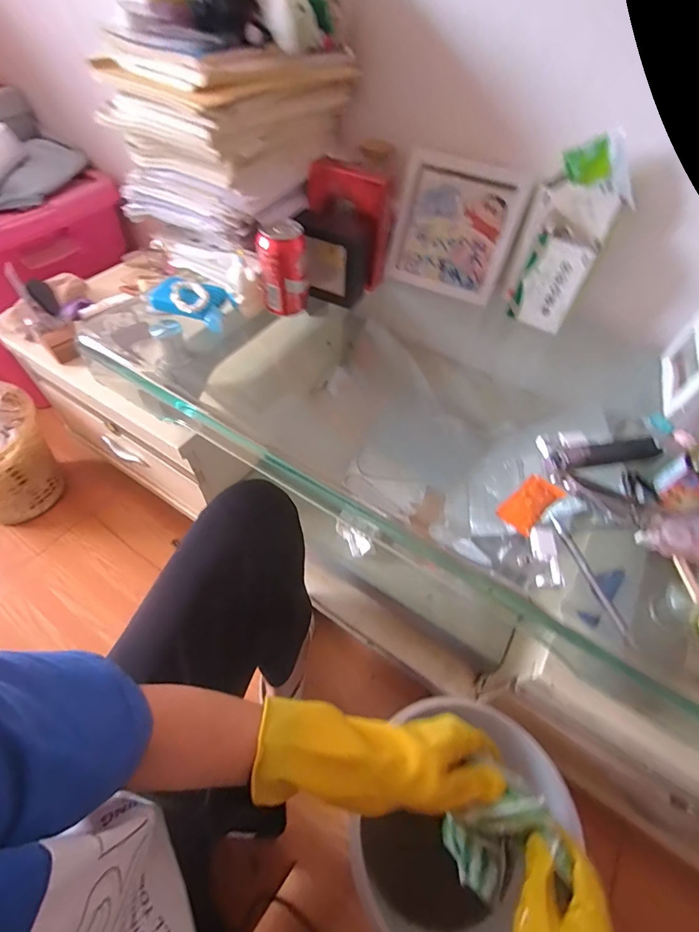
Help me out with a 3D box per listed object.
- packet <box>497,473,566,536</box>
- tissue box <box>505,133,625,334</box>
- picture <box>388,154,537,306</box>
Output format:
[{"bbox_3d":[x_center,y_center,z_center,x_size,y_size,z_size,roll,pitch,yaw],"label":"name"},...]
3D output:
[{"bbox_3d":[0.191,0.038,0.441,0.074,0.013,0.038,-35,63,-25],"label":"packet"},{"bbox_3d":[0.282,-0.298,0.564,0.098,0.200,0.062,25,56,14],"label":"tissue box"},{"bbox_3d":[0.157,-0.349,0.627,0.174,0.172,0.019,20,38,8],"label":"picture"}]

